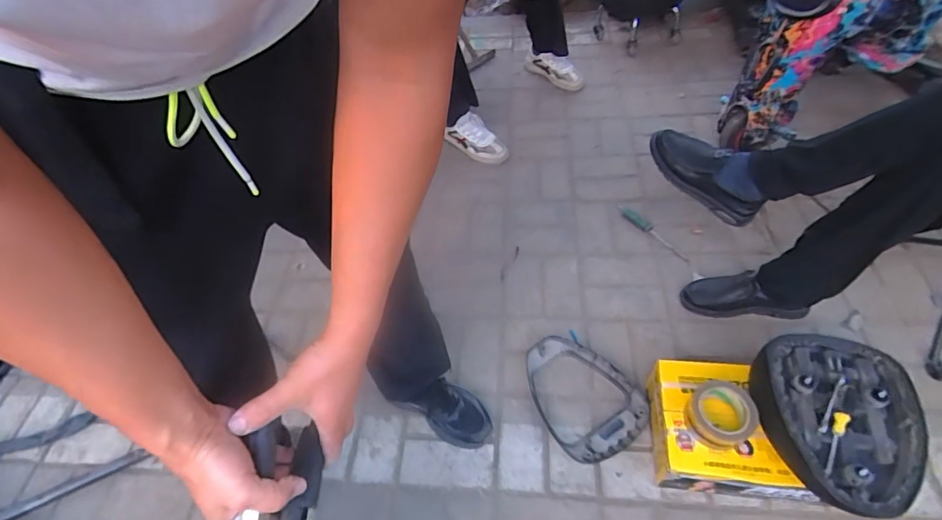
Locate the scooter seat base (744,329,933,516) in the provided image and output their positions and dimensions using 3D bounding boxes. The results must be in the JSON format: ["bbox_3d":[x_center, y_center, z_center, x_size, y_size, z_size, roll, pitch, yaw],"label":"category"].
[{"bbox_3d":[0.587,0.254,0.778,0.221,0.070,0.289,15,55,19],"label":"scooter seat base"}]

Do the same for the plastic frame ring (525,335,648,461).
[{"bbox_3d":[0.226,0.282,1.004,0.203,0.045,0.272,-33,56,-21],"label":"plastic frame ring"}]

